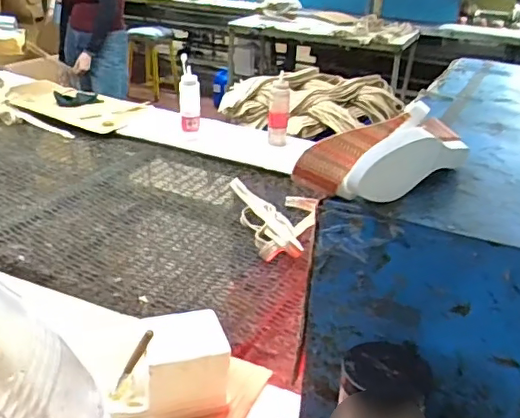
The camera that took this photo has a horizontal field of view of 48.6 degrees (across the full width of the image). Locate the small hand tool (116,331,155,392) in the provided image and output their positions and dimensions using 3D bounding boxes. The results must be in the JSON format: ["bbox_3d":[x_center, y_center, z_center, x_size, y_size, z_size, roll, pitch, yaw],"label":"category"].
[{"bbox_3d":[-0.166,0.200,0.766,0.014,0.101,0.016,24,19,-23],"label":"small hand tool"}]

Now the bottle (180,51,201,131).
[{"bbox_3d":[-0.205,-0.329,1.687,0.060,0.239,0.048,-1,27,-7],"label":"bottle"}]

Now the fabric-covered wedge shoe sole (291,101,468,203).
[{"bbox_3d":[0.159,-0.067,0.667,0.241,0.070,0.084,-17,33,-34],"label":"fabric-covered wedge shoe sole"}]

